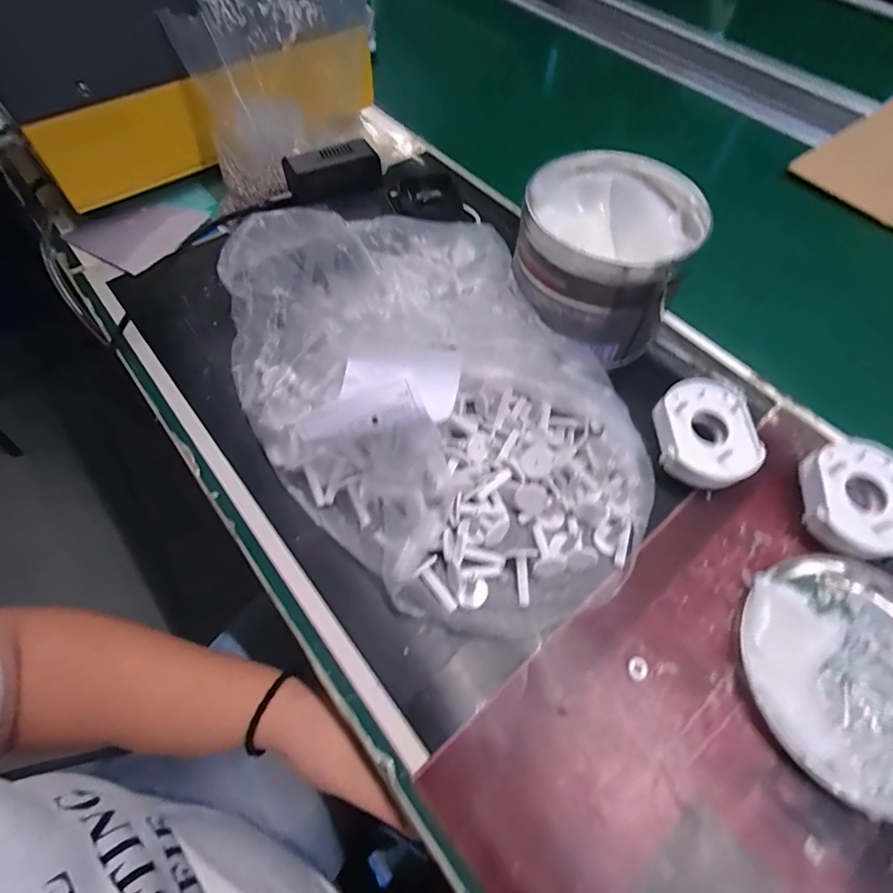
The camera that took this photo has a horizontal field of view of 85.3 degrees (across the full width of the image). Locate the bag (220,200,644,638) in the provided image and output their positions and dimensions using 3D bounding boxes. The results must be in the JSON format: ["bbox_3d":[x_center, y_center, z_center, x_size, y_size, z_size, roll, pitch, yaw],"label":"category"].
[{"bbox_3d":[-0.014,-0.048,0.326,0.226,0.073,0.343,-23,62,-16],"label":"bag"}]

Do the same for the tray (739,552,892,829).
[{"bbox_3d":[0.234,0.125,0.269,0.131,0.024,0.129,1,58,-2],"label":"tray"}]

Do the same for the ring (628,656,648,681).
[{"bbox_3d":[0.108,0.125,0.273,0.012,0.004,0.012,1,61,-3],"label":"ring"}]

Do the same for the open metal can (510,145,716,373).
[{"bbox_3d":[0.118,-0.147,0.370,0.123,0.087,0.130,1,58,-2],"label":"open metal can"}]

